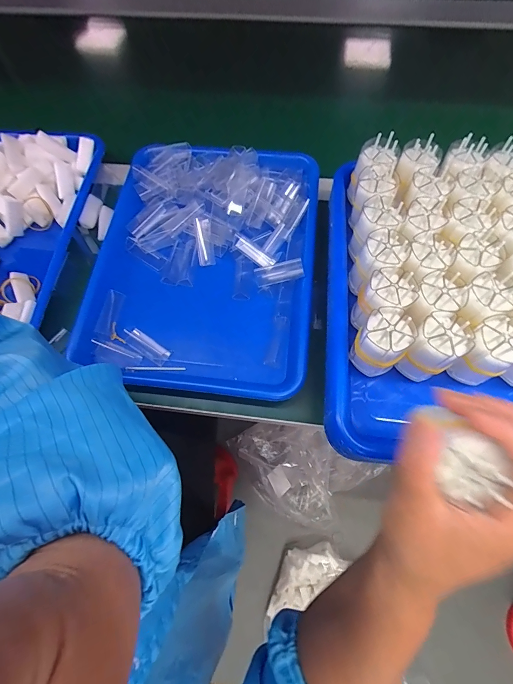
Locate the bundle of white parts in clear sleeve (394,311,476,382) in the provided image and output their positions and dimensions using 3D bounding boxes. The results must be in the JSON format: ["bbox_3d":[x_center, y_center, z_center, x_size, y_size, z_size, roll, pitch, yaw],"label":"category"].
[{"bbox_3d":[0.146,0.005,0.279,0.048,0.059,0.039,-34,70,-11],"label":"bundle of white parts in clear sleeve"}]

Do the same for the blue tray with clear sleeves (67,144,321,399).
[{"bbox_3d":[-0.057,-0.099,0.383,0.249,0.049,0.317,5,68,5],"label":"blue tray with clear sleeves"}]

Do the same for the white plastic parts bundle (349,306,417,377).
[{"bbox_3d":[0.104,0.001,0.277,0.038,0.061,0.038,-1,67,2],"label":"white plastic parts bundle"}]

